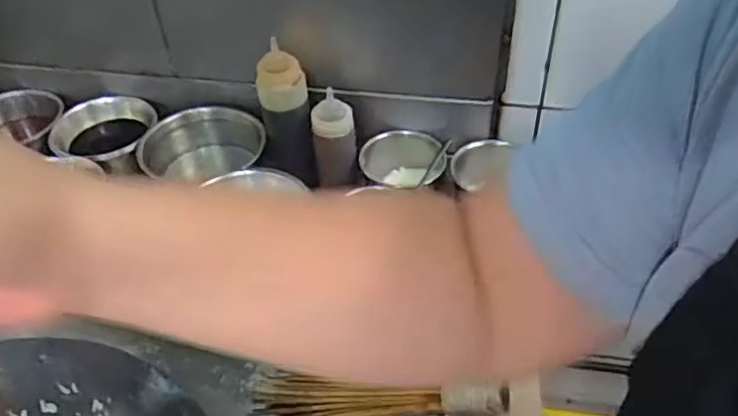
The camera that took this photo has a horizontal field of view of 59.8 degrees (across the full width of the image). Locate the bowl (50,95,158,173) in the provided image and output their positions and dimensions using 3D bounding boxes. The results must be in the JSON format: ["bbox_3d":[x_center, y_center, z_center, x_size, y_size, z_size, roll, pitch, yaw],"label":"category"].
[{"bbox_3d":[-0.390,-0.111,0.956,0.138,0.051,0.147,-2,44,2],"label":"bowl"}]

